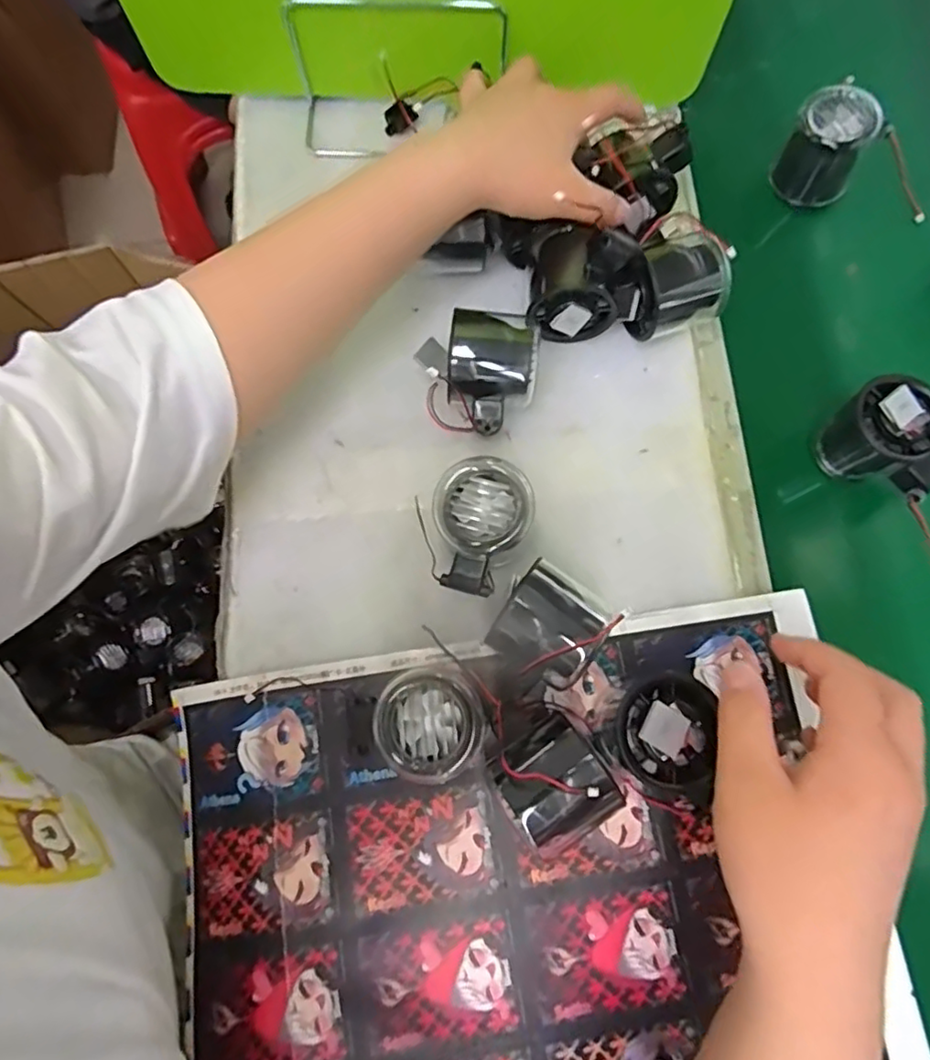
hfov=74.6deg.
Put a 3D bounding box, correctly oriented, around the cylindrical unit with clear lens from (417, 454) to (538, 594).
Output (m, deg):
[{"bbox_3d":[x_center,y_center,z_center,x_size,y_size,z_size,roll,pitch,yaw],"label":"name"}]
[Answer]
[{"bbox_3d":[0.004,-0.002,0.362,0.061,0.053,0.074,32,78,7],"label":"cylindrical unit with clear lens"}]

